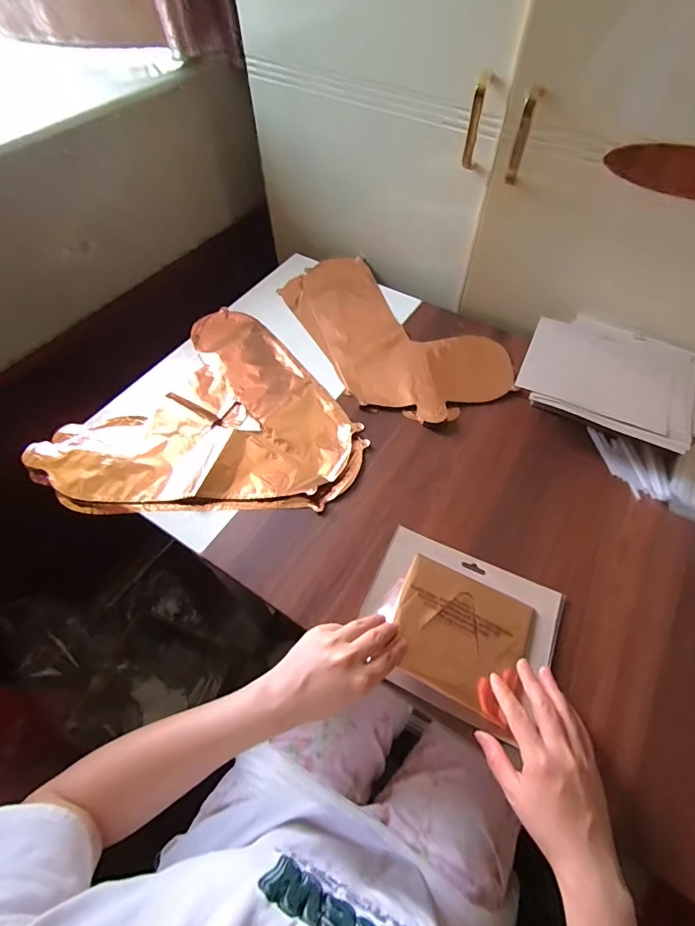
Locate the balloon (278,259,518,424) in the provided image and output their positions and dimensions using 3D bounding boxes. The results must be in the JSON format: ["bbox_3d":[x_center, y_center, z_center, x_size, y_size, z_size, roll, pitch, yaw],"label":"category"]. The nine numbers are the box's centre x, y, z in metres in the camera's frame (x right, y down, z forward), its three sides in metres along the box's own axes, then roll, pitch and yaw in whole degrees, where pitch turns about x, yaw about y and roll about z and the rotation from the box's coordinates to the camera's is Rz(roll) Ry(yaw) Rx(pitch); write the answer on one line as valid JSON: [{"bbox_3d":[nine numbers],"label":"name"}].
[{"bbox_3d":[0.068,-0.232,0.721,0.243,0.009,0.418,-23,60,-14],"label":"balloon"}]

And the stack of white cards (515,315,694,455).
[{"bbox_3d":[0.374,-0.133,0.593,0.231,0.032,0.197,24,60,15],"label":"stack of white cards"}]

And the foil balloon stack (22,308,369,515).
[{"bbox_3d":[-0.170,-0.050,0.600,0.366,0.017,0.381,29,62,17],"label":"foil balloon stack"}]

